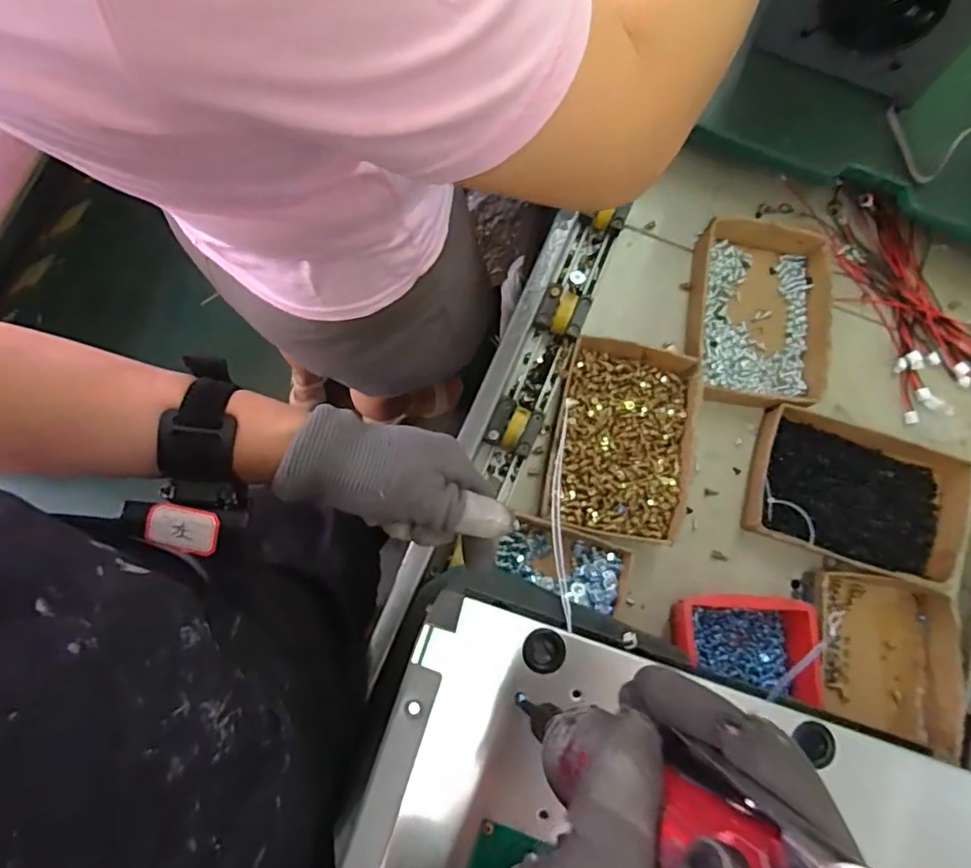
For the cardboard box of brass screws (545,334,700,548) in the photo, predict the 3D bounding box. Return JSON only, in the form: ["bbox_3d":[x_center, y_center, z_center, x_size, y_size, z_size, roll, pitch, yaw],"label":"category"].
[{"bbox_3d":[0.153,0.008,0.623,0.149,0.042,0.215,12,78,1],"label":"cardboard box of brass screws"}]

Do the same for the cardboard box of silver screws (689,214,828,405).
[{"bbox_3d":[0.326,-0.140,0.664,0.154,0.040,0.218,11,78,1],"label":"cardboard box of silver screws"}]

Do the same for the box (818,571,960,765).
[{"bbox_3d":[0.422,0.239,0.597,0.140,0.046,0.161,10,78,1],"label":"box"}]

